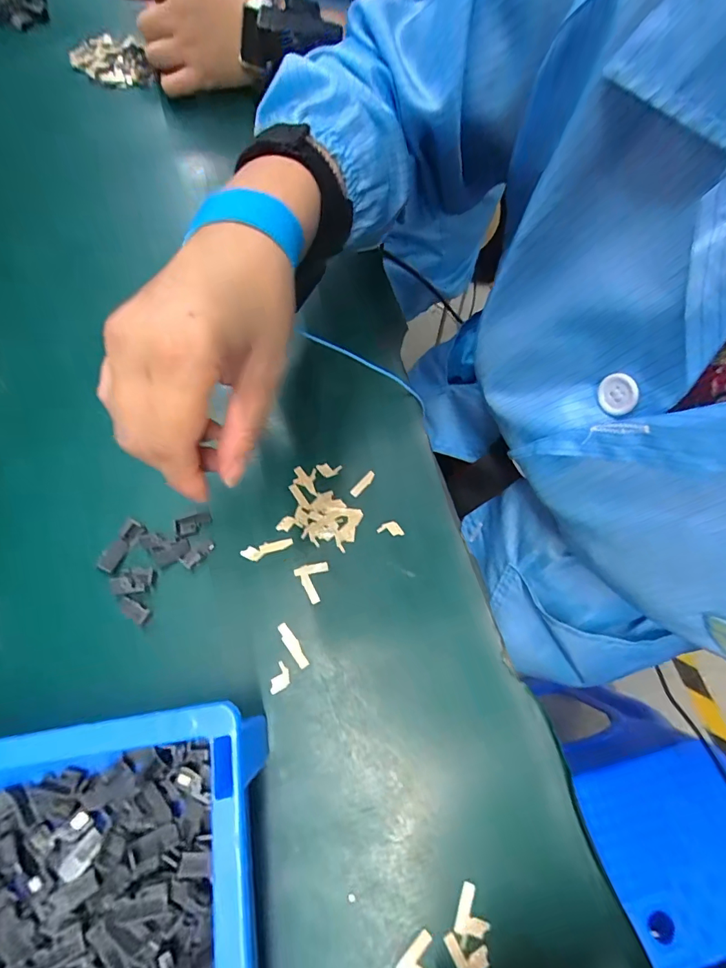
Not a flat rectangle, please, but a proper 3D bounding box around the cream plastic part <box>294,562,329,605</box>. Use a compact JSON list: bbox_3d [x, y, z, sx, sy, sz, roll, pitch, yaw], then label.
[{"bbox_3d":[-0.031,0.063,0.286,0.021,0.004,0.024,-15,70,-5],"label":"cream plastic part"}]

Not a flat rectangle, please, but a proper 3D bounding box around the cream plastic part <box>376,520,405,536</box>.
[{"bbox_3d":[0.018,0.030,0.300,0.017,0.004,0.010,-4,70,-1],"label":"cream plastic part"}]

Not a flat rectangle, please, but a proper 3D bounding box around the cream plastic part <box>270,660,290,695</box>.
[{"bbox_3d":[-0.049,0.117,0.265,0.010,0.004,0.018,17,71,7],"label":"cream plastic part"}]

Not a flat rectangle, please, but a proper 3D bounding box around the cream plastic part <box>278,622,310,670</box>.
[{"bbox_3d":[-0.043,0.099,0.273,0.007,0.004,0.029,-35,73,-12],"label":"cream plastic part"}]

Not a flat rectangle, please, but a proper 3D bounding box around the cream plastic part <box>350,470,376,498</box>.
[{"bbox_3d":[0.000,0.000,0.311,0.007,0.004,0.023,40,75,14],"label":"cream plastic part"}]

